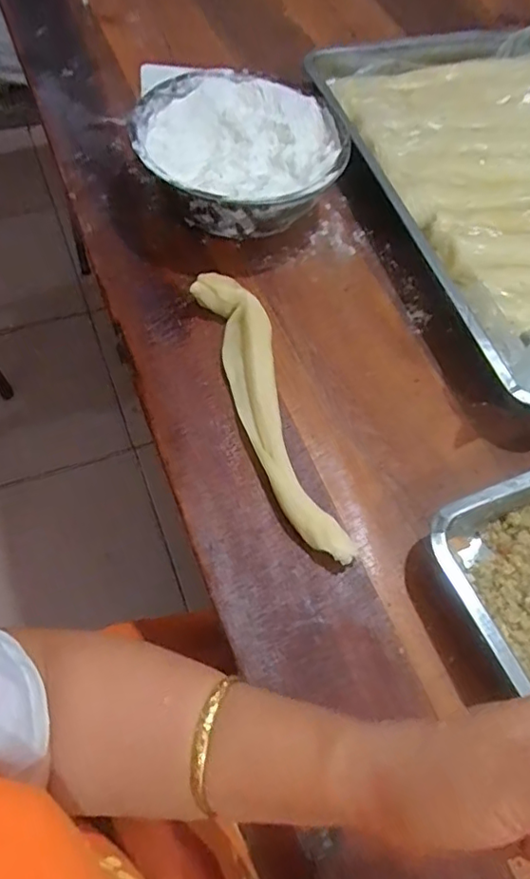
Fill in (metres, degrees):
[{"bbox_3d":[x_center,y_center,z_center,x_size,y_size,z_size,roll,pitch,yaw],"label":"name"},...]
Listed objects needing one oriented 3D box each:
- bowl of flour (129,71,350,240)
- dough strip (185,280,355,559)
[{"bbox_3d":[-0.027,-0.305,0.625,0.211,0.077,0.204,3,60,-4],"label":"bowl of flour"},{"bbox_3d":[0.006,-0.030,0.503,0.055,0.027,0.294,-17,63,-15],"label":"dough strip"}]

